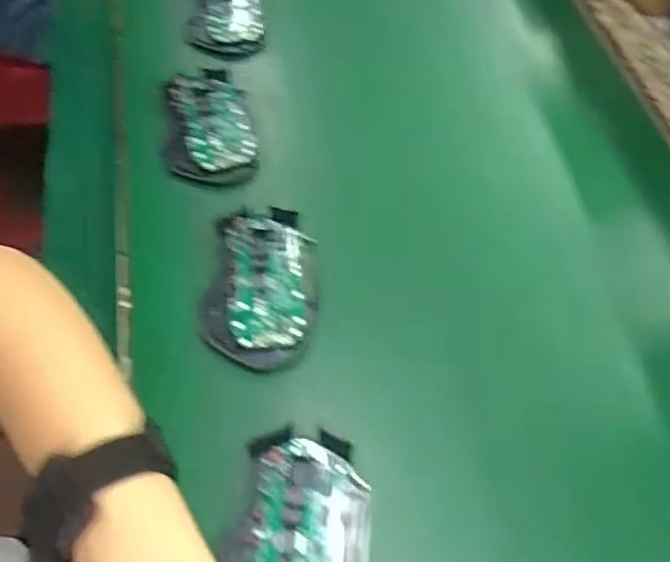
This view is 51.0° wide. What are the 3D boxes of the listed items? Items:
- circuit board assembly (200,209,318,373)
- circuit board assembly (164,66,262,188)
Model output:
[{"bbox_3d":[-0.046,0.000,0.448,0.069,0.016,0.114,-1,57,8],"label":"circuit board assembly"},{"bbox_3d":[-0.096,-0.121,0.541,0.066,0.015,0.124,-11,56,1],"label":"circuit board assembly"}]

